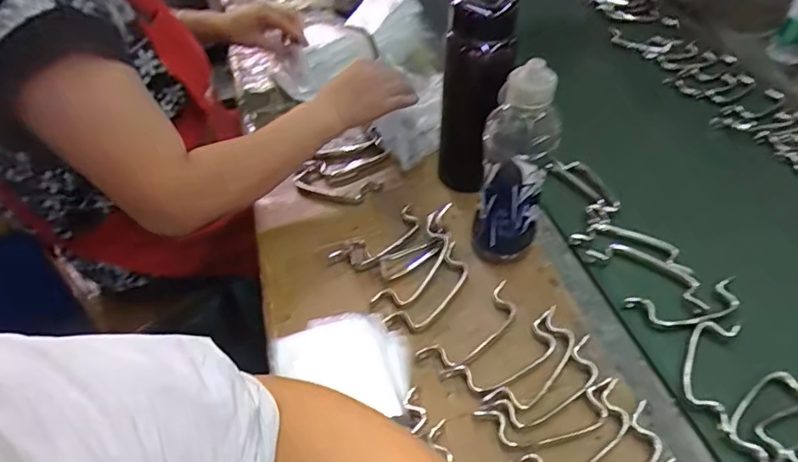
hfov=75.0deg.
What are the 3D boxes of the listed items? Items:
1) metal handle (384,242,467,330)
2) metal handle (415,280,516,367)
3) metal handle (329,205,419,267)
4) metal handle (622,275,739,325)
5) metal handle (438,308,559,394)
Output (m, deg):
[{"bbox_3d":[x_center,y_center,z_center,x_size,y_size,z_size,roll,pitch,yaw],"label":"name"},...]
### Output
[{"bbox_3d":[0.038,0.062,0.560,0.039,0.013,0.126,30,54,26],"label":"metal handle"},{"bbox_3d":[0.075,0.101,0.525,0.117,0.010,0.037,-33,54,-26],"label":"metal handle"},{"bbox_3d":[-0.021,0.007,0.610,0.117,0.021,0.046,-34,55,-27],"label":"metal handle"},{"bbox_3d":[0.298,0.076,0.533,0.122,0.012,0.041,-9,48,-8],"label":"metal handle"},{"bbox_3d":[0.104,0.125,0.503,0.124,0.015,0.041,-22,51,-19],"label":"metal handle"}]

